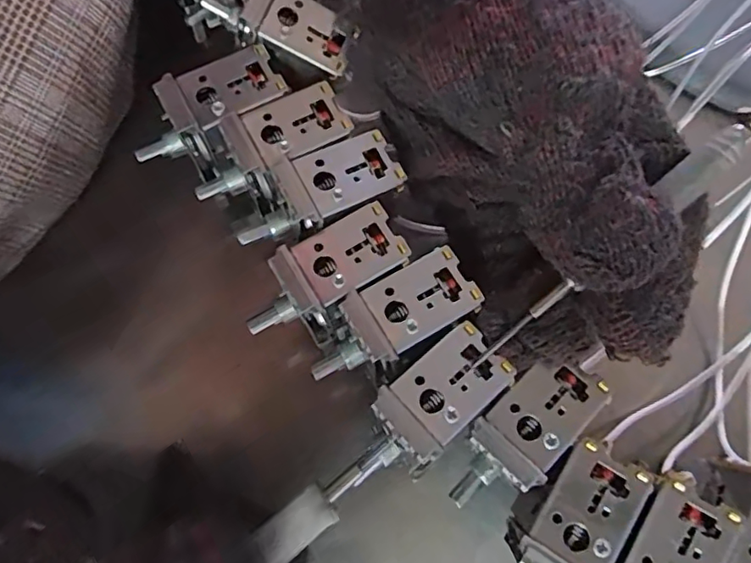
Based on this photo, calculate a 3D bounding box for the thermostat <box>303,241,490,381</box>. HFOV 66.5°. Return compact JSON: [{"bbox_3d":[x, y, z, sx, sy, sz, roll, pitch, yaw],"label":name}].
[{"bbox_3d":[0.004,0.012,0.173,0.050,0.018,0.022,-28,72,-10],"label":"thermostat"}]

